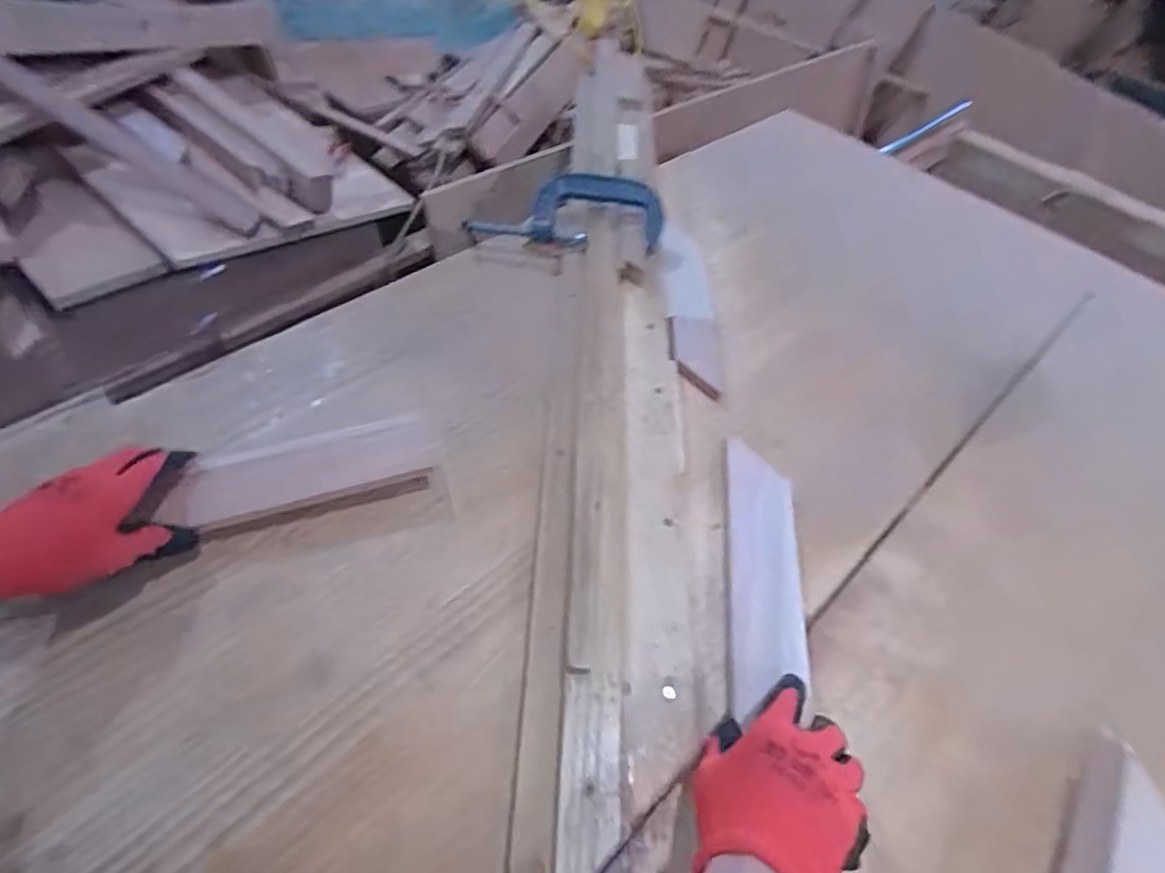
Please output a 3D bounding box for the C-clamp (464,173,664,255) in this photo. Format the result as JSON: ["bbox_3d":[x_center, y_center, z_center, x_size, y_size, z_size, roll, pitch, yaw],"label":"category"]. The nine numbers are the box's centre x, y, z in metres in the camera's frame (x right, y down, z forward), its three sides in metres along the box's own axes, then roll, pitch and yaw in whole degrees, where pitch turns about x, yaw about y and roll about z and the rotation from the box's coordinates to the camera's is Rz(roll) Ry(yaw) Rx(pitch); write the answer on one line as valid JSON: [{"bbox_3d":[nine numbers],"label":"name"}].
[{"bbox_3d":[-0.022,-0.297,0.800,0.256,0.092,0.024,4,10,-3],"label":"C-clamp"}]

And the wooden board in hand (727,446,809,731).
[{"bbox_3d":[0.165,0.115,0.556,0.065,0.015,0.274,11,45,3],"label":"wooden board in hand"}]

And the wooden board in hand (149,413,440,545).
[{"bbox_3d":[-0.247,0.037,0.555,0.216,0.041,0.062,-15,54,-19],"label":"wooden board in hand"}]

